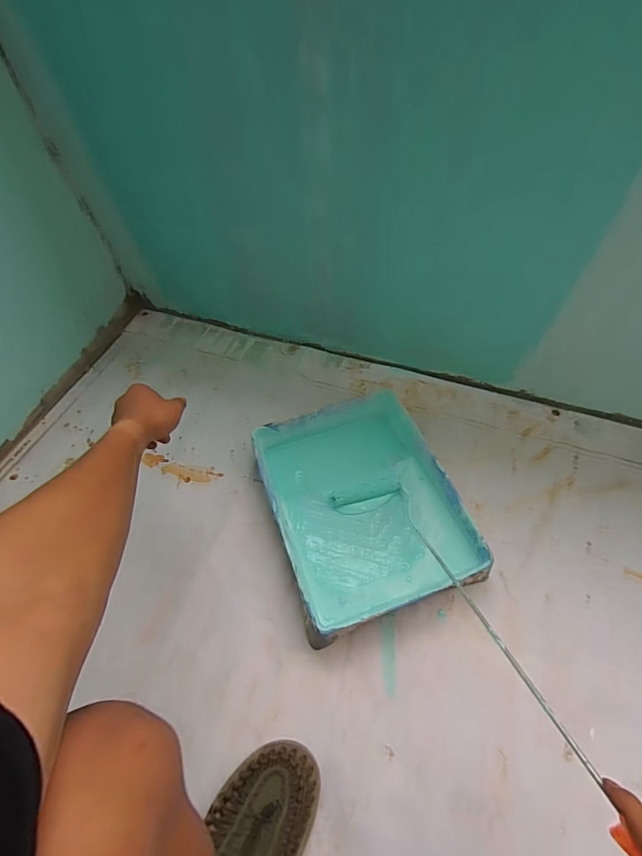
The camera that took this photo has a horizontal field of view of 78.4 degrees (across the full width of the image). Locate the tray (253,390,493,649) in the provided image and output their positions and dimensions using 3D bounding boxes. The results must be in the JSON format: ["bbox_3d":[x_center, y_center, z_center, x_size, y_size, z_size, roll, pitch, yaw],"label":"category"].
[{"bbox_3d":[0.064,0.115,0.644,0.280,0.058,0.351,-16,57,-10],"label":"tray"}]

